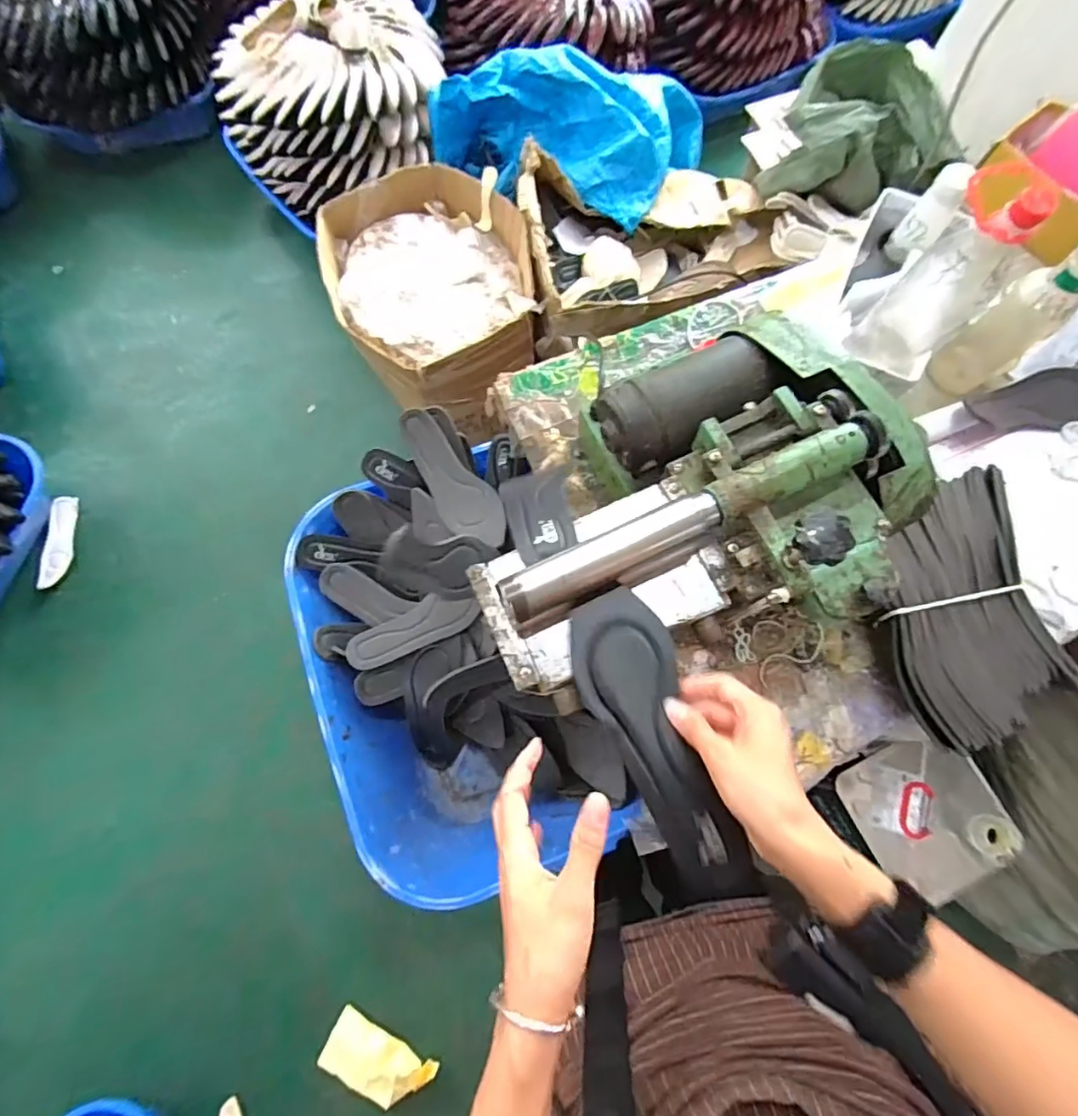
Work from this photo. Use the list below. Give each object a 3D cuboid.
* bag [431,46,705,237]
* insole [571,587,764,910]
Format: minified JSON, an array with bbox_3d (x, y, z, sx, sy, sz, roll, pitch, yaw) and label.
[{"bbox_3d":[0.090,-0.904,1.277,0.636,0.219,0.371,-6,74,-3],"label":"bag"},{"bbox_3d":[0.087,0.135,0.429,0.072,0.010,0.227,-19,74,-6],"label":"insole"}]

